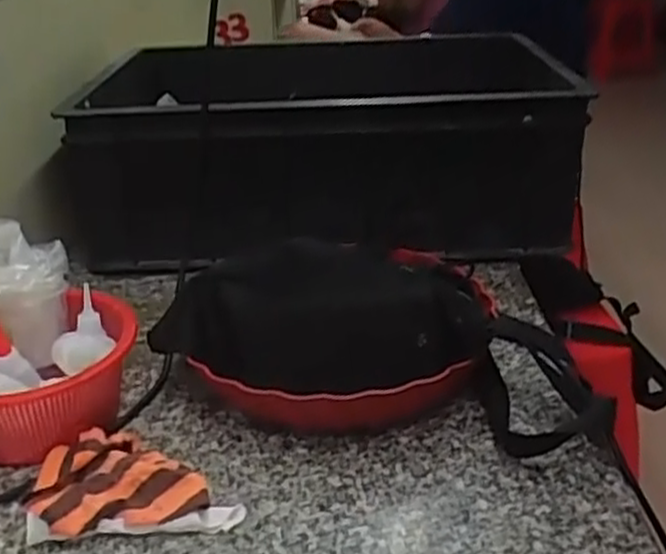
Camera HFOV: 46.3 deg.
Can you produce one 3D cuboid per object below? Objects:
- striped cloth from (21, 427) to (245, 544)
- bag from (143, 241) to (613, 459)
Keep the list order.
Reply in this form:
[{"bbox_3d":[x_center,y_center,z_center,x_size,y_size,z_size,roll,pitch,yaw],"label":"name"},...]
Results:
[{"bbox_3d":[-0.127,0.128,0.497,0.129,0.029,0.077,-4,26,-6],"label":"striped cloth"},{"bbox_3d":[0.036,0.048,0.593,0.310,0.097,0.173,1,26,5],"label":"bag"}]

